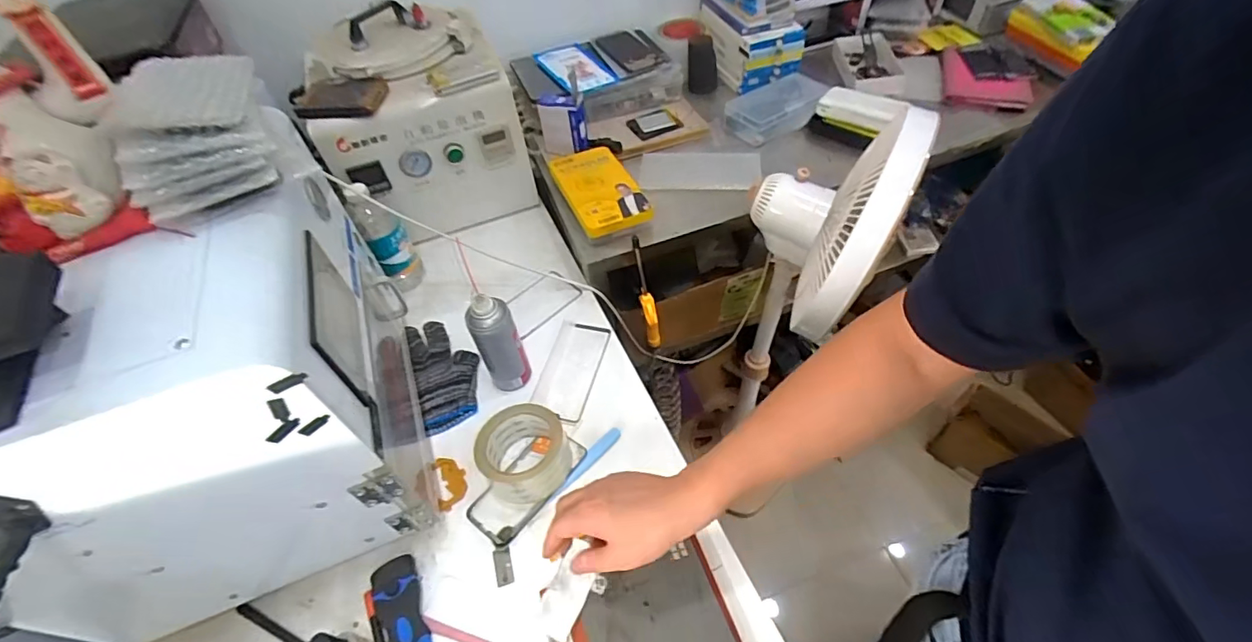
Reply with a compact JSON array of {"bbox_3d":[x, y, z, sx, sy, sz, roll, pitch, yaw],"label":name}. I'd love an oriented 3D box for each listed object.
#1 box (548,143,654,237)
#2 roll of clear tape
[{"bbox_3d":[-0.041,-0.209,0.822,0.108,0.022,0.187,-16,52,-14],"label":"box"},{"bbox_3d":[-0.115,0.150,0.599,0.096,0.053,0.096,-3,50,3],"label":"roll of clear tape"}]

